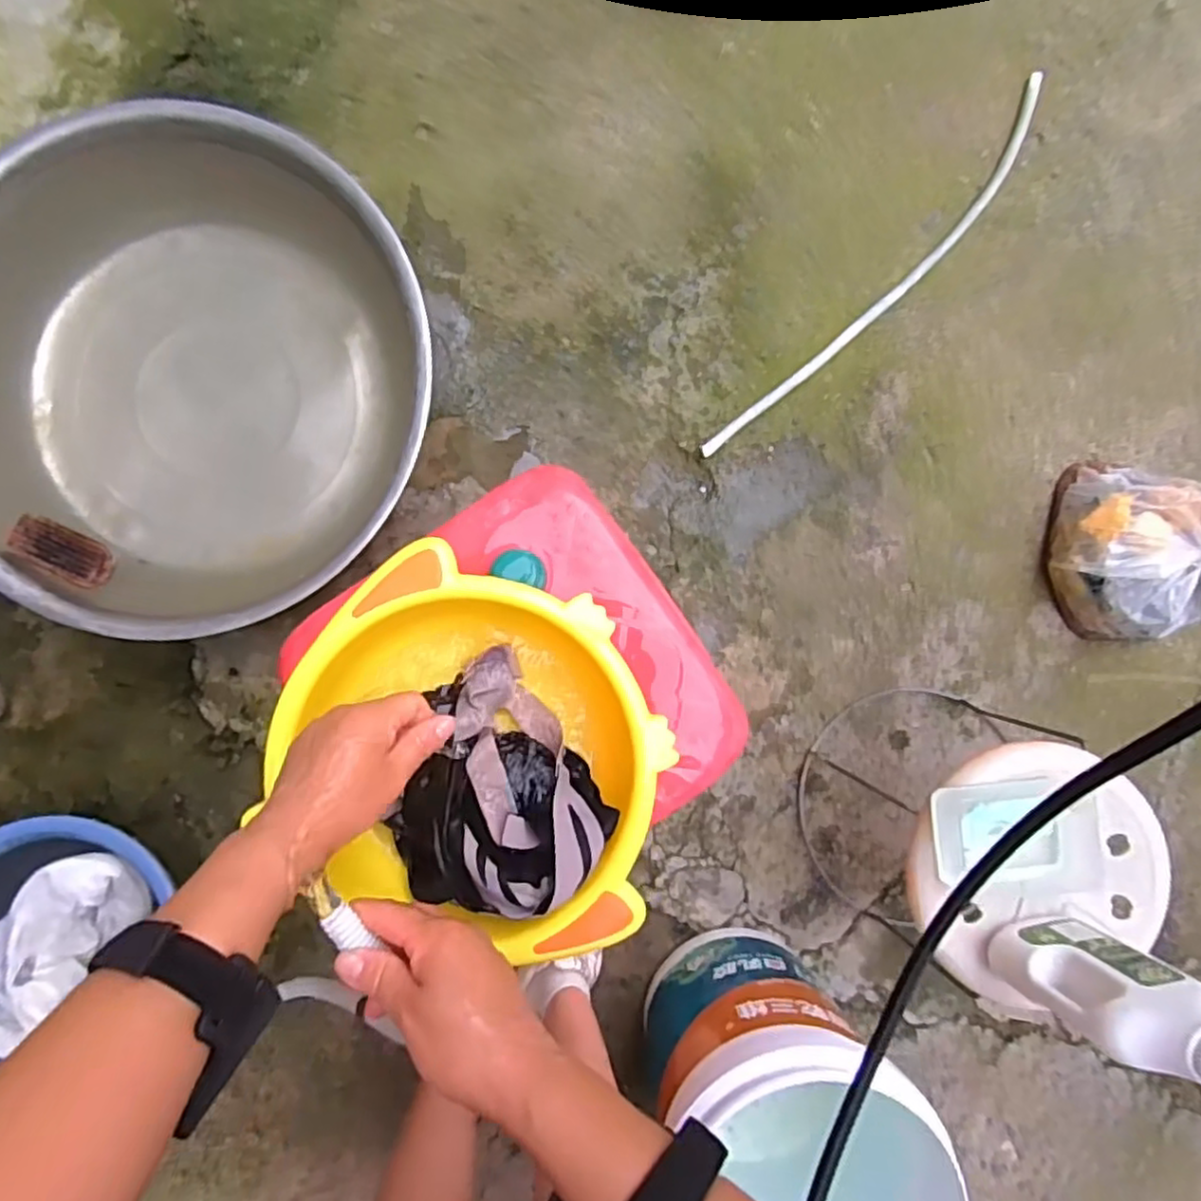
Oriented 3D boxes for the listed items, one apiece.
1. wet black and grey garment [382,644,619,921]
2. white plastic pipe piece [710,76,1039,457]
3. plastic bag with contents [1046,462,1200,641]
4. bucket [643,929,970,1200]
[{"bbox_3d":[-0.084,0.139,0.488,0.138,0.072,0.163,-35,91,-3],"label":"wet black and grey garment"},{"bbox_3d":[0.436,-0.490,1.038,0.073,0.014,0.765,42,88,-1],"label":"white plastic pipe piece"},{"bbox_3d":[0.823,-0.072,1.002,0.285,0.124,0.262,3,89,-3],"label":"plastic bag with contents"},{"bbox_3d":[0.215,0.587,0.832,0.257,0.359,0.302,-42,92,-3],"label":"bucket"}]

